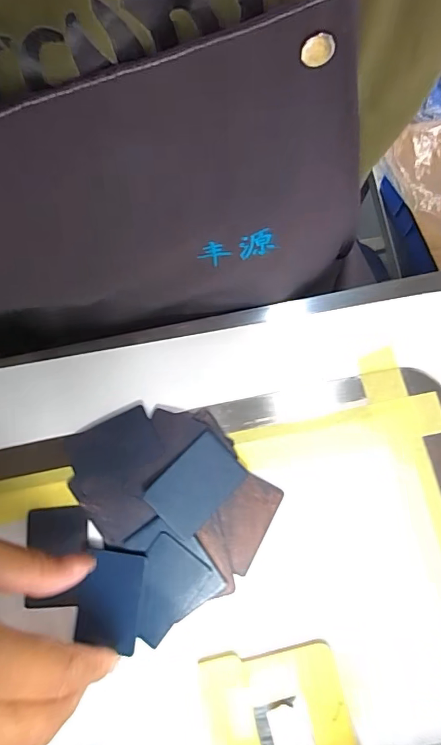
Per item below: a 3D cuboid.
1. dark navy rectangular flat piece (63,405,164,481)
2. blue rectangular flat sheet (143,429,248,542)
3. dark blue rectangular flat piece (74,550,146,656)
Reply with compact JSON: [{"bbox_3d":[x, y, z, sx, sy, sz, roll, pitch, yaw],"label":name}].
[{"bbox_3d":[-0.064,0.043,0.258,0.052,0.006,0.032,-24,77,-4],"label":"dark navy rectangular flat piece"},{"bbox_3d":[-0.014,0.064,0.249,0.035,0.004,0.052,45,76,3],"label":"blue rectangular flat sheet"},{"bbox_3d":[-0.060,0.123,0.239,0.033,0.004,0.048,5,76,3],"label":"dark blue rectangular flat piece"}]

